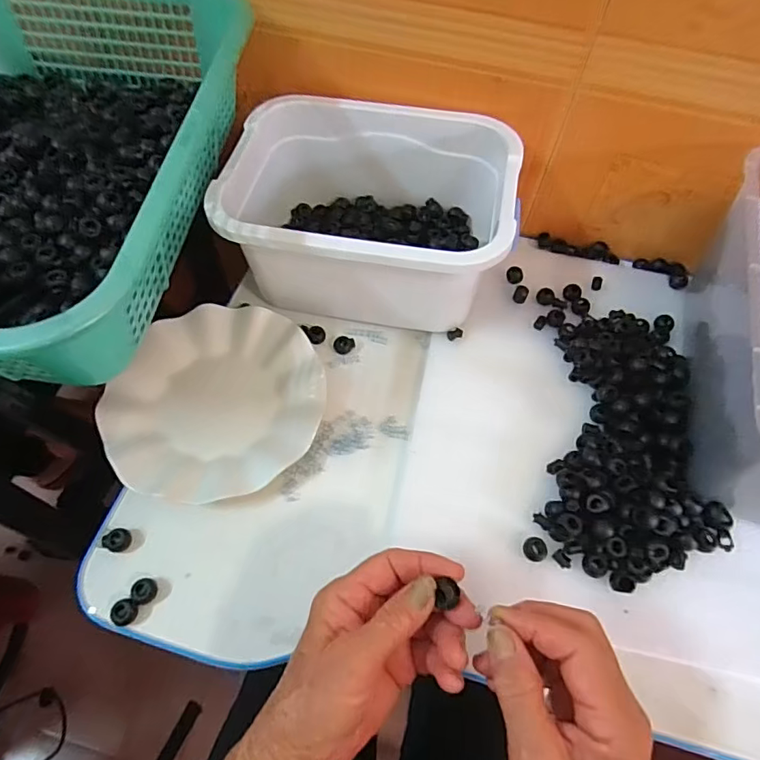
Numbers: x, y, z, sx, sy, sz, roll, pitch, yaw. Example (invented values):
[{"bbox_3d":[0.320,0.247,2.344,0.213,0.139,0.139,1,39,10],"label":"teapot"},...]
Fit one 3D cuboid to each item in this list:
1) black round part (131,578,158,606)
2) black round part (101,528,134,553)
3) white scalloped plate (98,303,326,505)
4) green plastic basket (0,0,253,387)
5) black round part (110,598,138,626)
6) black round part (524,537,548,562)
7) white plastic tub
[{"bbox_3d":[-0.171,0.153,0.369,0.015,0.012,0.016,1,60,-2],"label":"black round part"},{"bbox_3d":[-0.198,0.122,0.385,0.019,0.014,0.014,-35,67,-21],"label":"black round part"},{"bbox_3d":[-0.139,0.016,0.439,0.172,0.019,0.179,1,60,-2],"label":"white scalloped plate"},{"bbox_3d":[-0.269,-0.169,0.377,0.292,0.097,0.360,9,60,2],"label":"green plastic basket"},{"bbox_3d":[-0.181,0.165,0.362,0.016,0.013,0.018,38,65,17],"label":"black round part"},{"bbox_3d":[0.118,0.129,0.386,0.017,0.009,0.017,1,60,-2],"label":"black round part"},{"bbox_3d":[-0.011,-0.156,0.476,0.250,0.112,0.189,5,60,0],"label":"white plastic tub"}]

